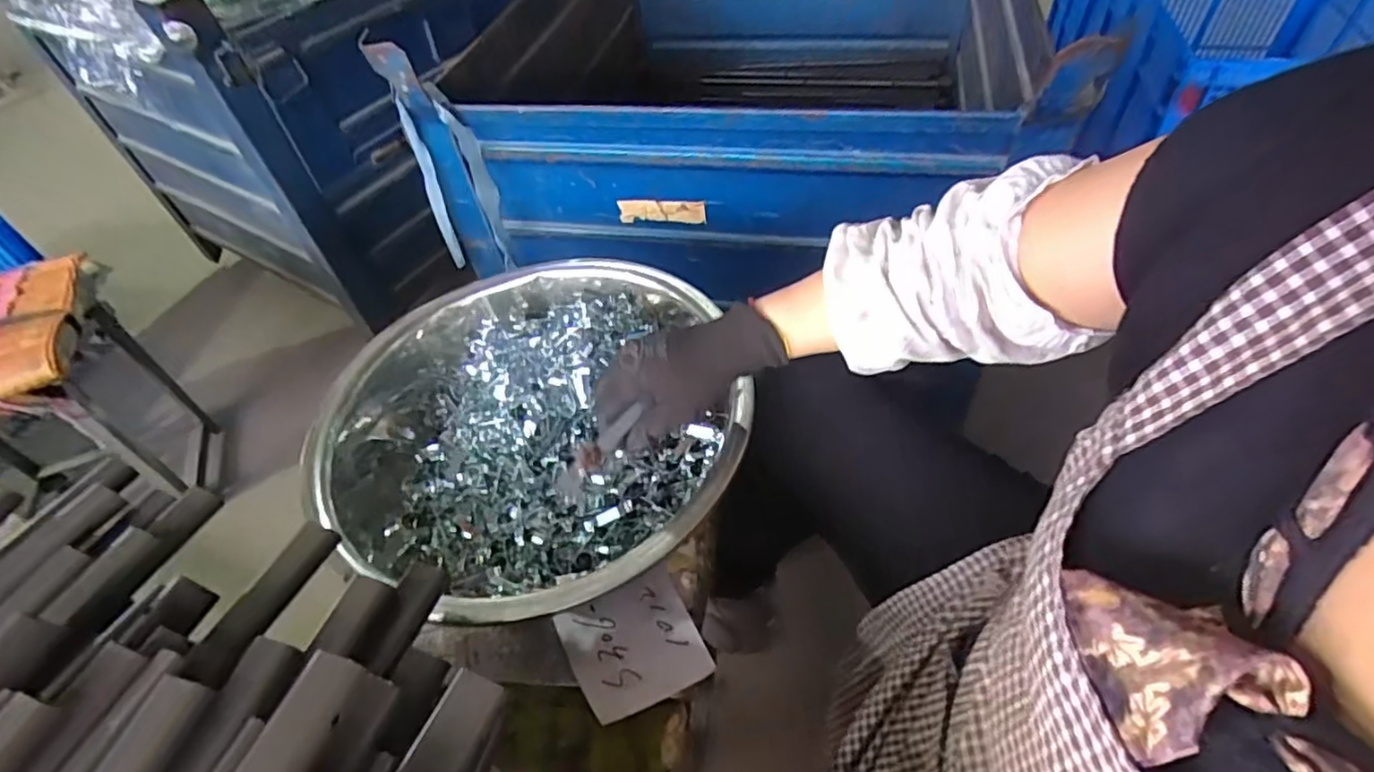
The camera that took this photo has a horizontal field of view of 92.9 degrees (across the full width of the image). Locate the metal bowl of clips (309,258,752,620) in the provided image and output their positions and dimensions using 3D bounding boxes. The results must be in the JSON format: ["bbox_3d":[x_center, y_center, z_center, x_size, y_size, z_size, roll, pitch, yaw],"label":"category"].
[{"bbox_3d":[-0.149,0.044,0.605,0.361,0.147,0.381,-3,49,3],"label":"metal bowl of clips"}]

